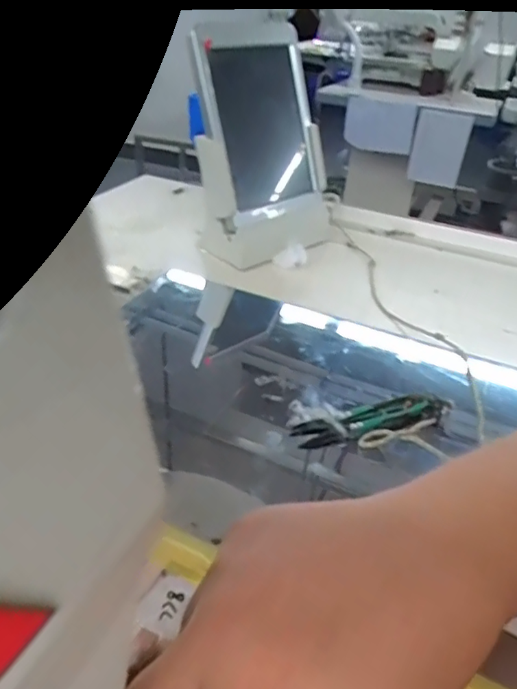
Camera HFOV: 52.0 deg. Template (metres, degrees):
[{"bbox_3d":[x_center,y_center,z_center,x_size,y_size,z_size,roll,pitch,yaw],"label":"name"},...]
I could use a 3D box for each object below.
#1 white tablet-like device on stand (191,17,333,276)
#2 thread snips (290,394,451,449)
[{"bbox_3d":[0.012,-0.225,0.617,0.111,0.227,0.155,23,39,27],"label":"white tablet-like device on stand"},{"bbox_3d":[0.083,0.054,0.389,0.116,0.014,0.031,-8,36,-15],"label":"thread snips"}]

